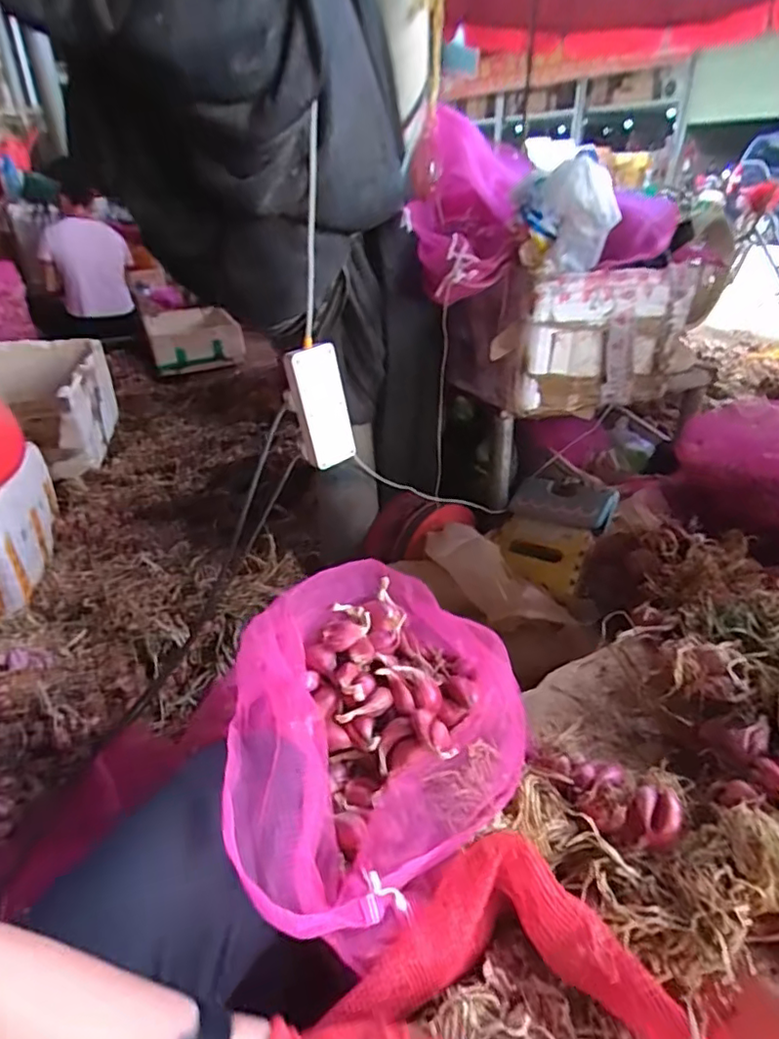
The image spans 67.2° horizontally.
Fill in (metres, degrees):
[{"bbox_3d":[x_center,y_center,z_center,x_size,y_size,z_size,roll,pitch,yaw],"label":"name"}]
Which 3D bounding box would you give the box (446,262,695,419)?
[{"bbox_3d":[0.361,-0.354,1.131,0.406,0.250,0.197,-16,35,-25],"label":"box"}]

